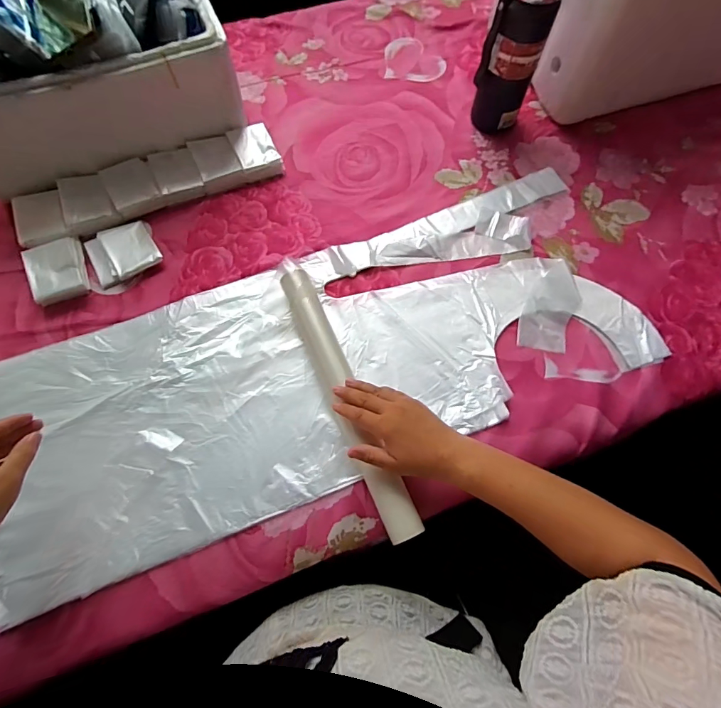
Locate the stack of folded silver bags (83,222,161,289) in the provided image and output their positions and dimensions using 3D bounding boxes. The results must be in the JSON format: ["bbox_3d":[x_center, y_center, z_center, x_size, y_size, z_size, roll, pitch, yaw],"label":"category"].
[{"bbox_3d":[-0.352,-0.150,0.615,0.094,0.022,0.090,-31,71,-14],"label":"stack of folded silver bags"}]

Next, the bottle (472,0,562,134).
[{"bbox_3d":[0.228,-0.454,0.613,0.080,0.240,0.074,22,70,8],"label":"bottle"}]

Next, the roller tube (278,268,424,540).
[{"bbox_3d":[-0.018,0.049,0.511,0.040,0.035,0.357,-23,71,-5],"label":"roller tube"}]

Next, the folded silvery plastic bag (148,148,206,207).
[{"bbox_3d":[-0.286,-0.280,0.649,0.063,0.031,0.089,-23,69,-10],"label":"folded silvery plastic bag"}]

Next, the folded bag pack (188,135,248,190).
[{"bbox_3d":[-0.229,-0.304,0.667,0.066,0.029,0.094,-22,70,-9],"label":"folded bag pack"}]

